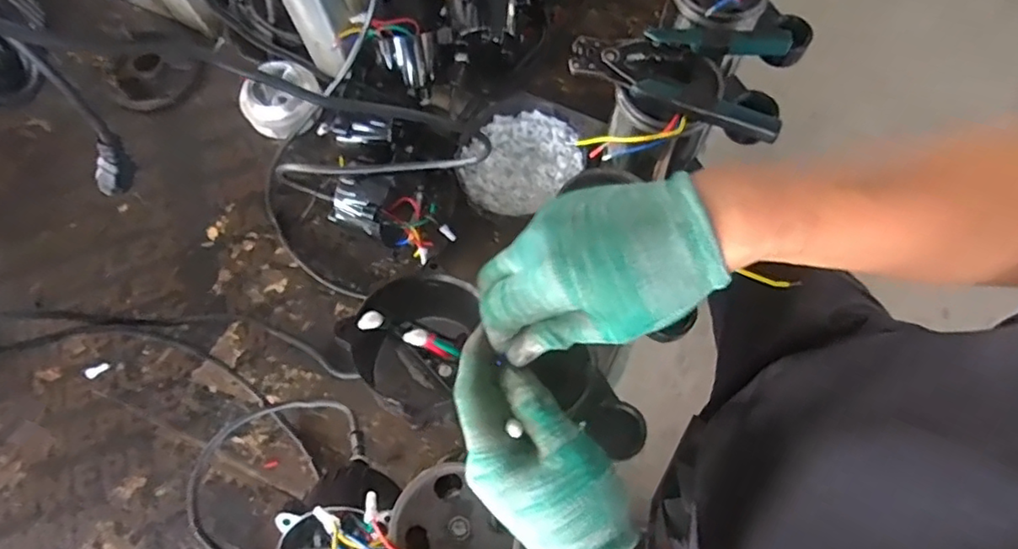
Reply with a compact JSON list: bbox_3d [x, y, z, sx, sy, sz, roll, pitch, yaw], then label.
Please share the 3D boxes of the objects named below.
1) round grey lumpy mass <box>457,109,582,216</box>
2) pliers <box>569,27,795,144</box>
[{"bbox_3d":[0.010,-0.127,0.667,0.127,0.038,0.117,0,72,0],"label":"round grey lumpy mass"},{"bbox_3d":[0.156,-0.191,0.502,0.182,0.025,0.105,26,73,11],"label":"pliers"}]

